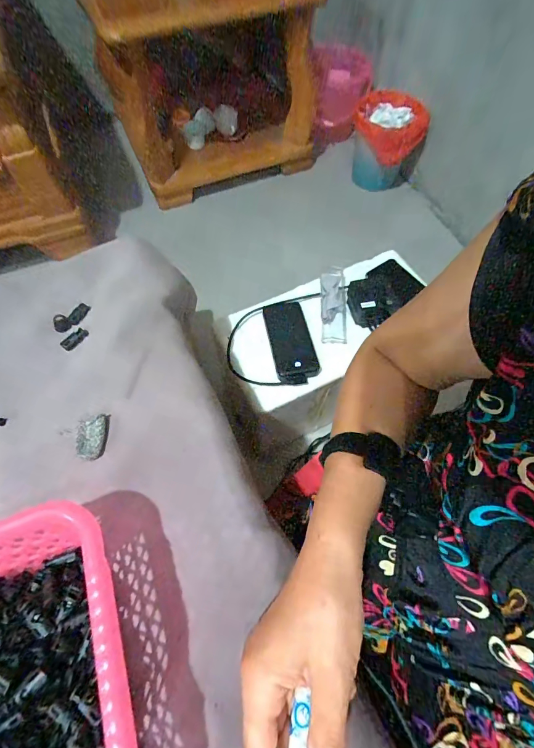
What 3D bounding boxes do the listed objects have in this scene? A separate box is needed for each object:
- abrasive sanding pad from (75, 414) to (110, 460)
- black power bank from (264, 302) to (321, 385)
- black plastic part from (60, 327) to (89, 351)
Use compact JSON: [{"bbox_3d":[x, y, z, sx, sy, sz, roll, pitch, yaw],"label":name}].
[{"bbox_3d":[-0.170,0.061,0.347,0.026,0.010,0.044,4,64,2],"label":"abrasive sanding pad"},{"bbox_3d":[0.044,-0.062,0.651,0.078,0.026,0.172,-10,65,-4],"label":"black power bank"},{"bbox_3d":[-0.207,-0.038,0.384,0.012,0.011,0.029,35,69,16],"label":"black plastic part"}]

